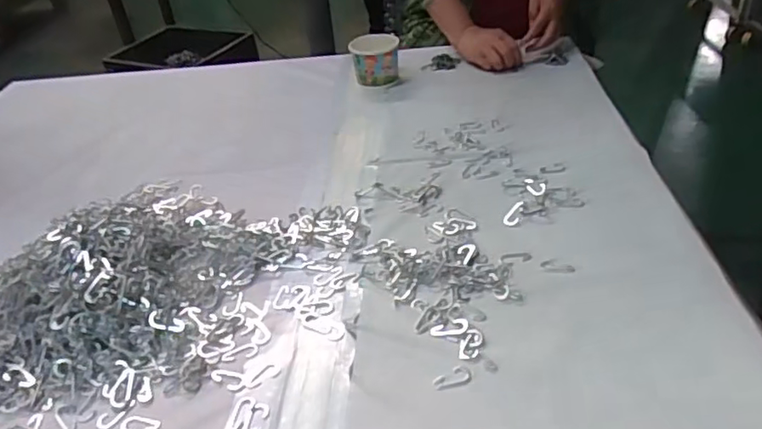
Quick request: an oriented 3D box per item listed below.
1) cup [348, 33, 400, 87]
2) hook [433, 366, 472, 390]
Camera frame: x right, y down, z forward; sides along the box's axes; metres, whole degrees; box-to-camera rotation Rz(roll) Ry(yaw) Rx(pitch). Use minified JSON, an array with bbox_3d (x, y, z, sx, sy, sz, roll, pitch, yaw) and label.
[{"bbox_3d":[-0.010,-0.277,1.098,0.087,0.091,0.073,-5,34,3],"label":"cup"},{"bbox_3d":[0.066,0.152,0.549,0.036,0.004,0.021,-13,34,-9],"label":"hook"}]

